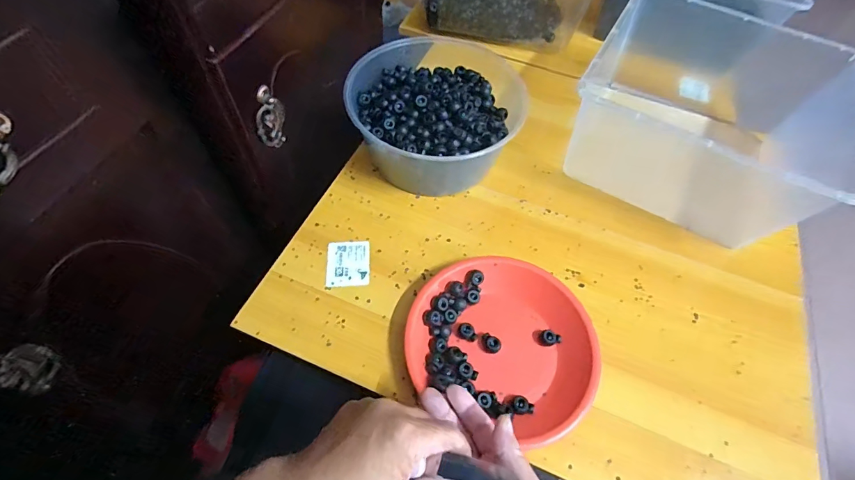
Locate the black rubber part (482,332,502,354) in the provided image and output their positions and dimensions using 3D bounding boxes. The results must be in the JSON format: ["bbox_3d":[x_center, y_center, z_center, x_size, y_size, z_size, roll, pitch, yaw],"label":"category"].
[{"bbox_3d":[0.069,0.113,0.440,0.022,0.013,0.017,22,60,9],"label":"black rubber part"}]

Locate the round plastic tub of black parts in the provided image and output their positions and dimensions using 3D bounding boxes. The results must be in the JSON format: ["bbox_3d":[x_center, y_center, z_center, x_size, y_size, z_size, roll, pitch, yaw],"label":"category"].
[{"bbox_3d":[0.016,-0.173,0.557,0.203,0.115,0.220,2,59,-3],"label":"round plastic tub of black parts"}]

